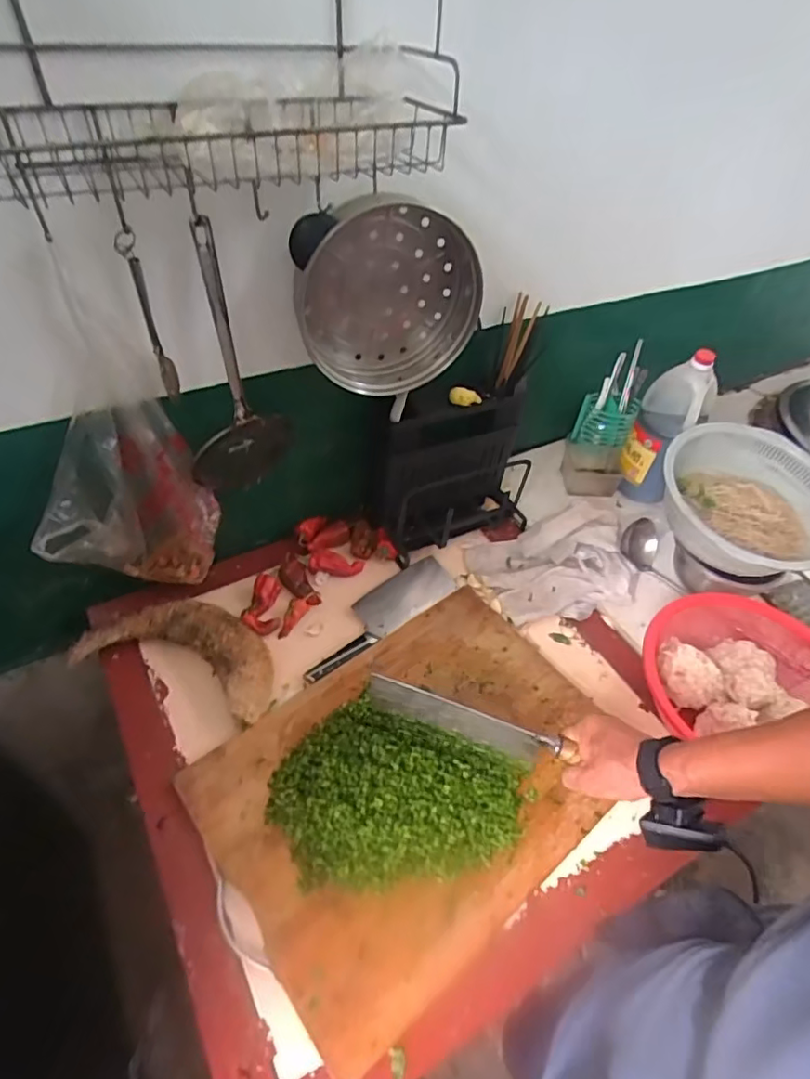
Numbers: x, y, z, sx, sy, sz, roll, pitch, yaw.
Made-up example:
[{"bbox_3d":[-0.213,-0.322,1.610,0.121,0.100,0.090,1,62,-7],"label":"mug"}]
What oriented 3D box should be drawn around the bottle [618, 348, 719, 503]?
[{"bbox_3d":[0.472,-0.201,1.043,0.103,0.271,0.094,27,51,19],"label":"bottle"}]

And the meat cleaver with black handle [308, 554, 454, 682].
[{"bbox_3d":[-0.042,0.114,0.907,0.291,0.016,0.090,-29,56,-27],"label":"meat cleaver with black handle"}]

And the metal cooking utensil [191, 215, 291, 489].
[{"bbox_3d":[-0.218,-0.199,0.709,0.128,0.335,0.054,-18,52,-20],"label":"metal cooking utensil"}]

